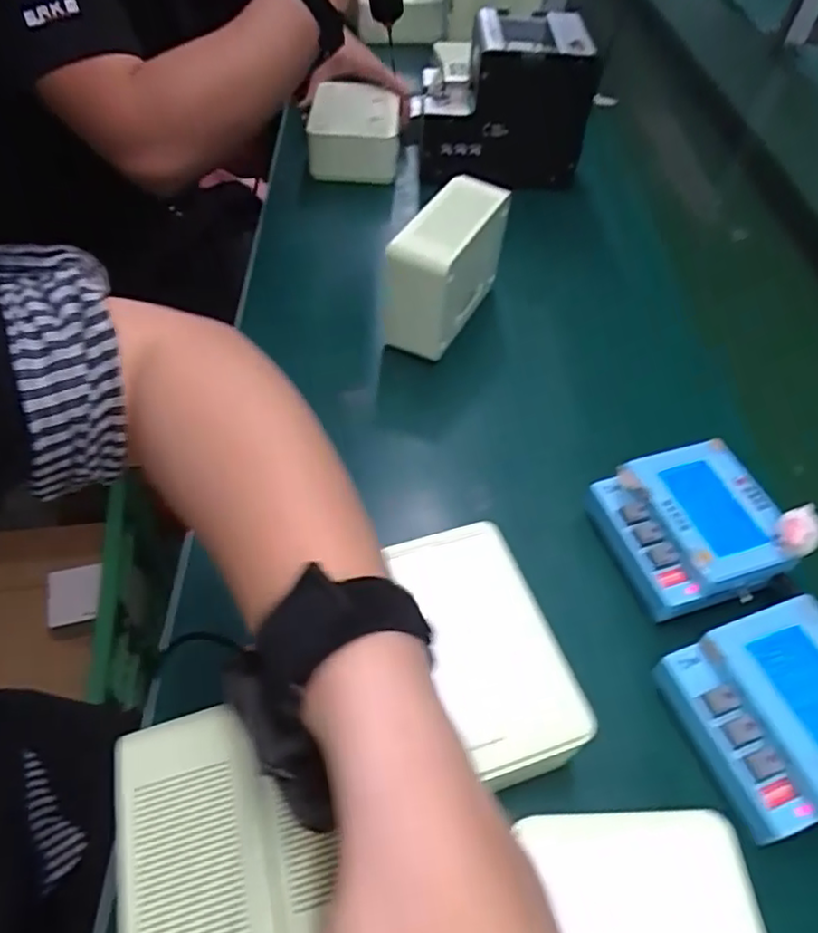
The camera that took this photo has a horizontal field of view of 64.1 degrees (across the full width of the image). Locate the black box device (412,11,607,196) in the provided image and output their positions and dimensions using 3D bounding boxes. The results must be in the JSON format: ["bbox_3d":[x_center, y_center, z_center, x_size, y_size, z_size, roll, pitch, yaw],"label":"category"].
[{"bbox_3d":[0.108,-0.433,0.770,0.182,0.140,0.158,2,49,-3],"label":"black box device"}]

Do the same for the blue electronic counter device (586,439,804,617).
[{"bbox_3d":[0.190,0.043,0.446,0.098,0.051,0.102,-11,51,-13],"label":"blue electronic counter device"}]

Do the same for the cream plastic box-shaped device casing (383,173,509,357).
[{"bbox_3d":[0.033,-0.178,0.579,0.057,0.105,0.131,24,52,16],"label":"cream plastic box-shaped device casing"}]

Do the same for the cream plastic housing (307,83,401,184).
[{"bbox_3d":[-0.068,-0.415,0.809,0.109,0.064,0.151,1,49,-3],"label":"cream plastic housing"}]

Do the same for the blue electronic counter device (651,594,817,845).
[{"bbox_3d":[0.212,0.141,0.369,0.100,0.048,0.103,-14,53,-17],"label":"blue electronic counter device"}]

